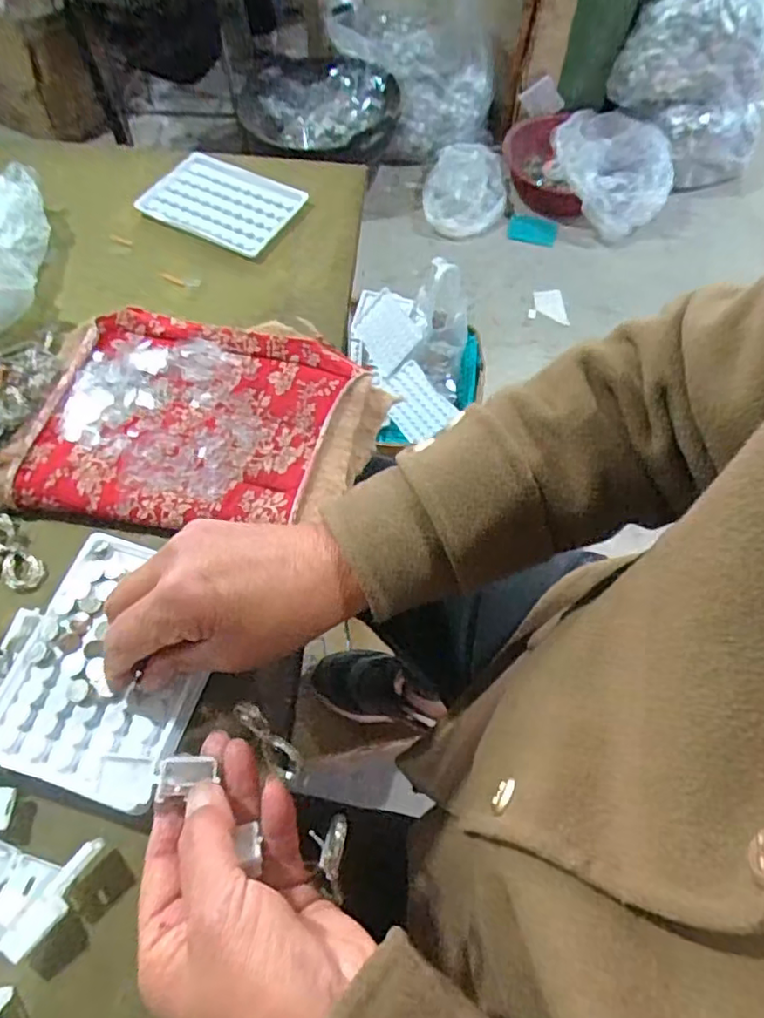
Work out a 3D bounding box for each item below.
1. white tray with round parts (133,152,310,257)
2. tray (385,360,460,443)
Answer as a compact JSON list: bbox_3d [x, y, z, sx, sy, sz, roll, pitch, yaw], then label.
[{"bbox_3d":[-0.144,-0.279,0.547,0.126,0.014,0.093,25,63,10],"label":"white tray with round parts"},{"bbox_3d":[0.052,-0.176,0.970,0.088,0.019,0.116,-34,80,-5],"label":"tray"}]

